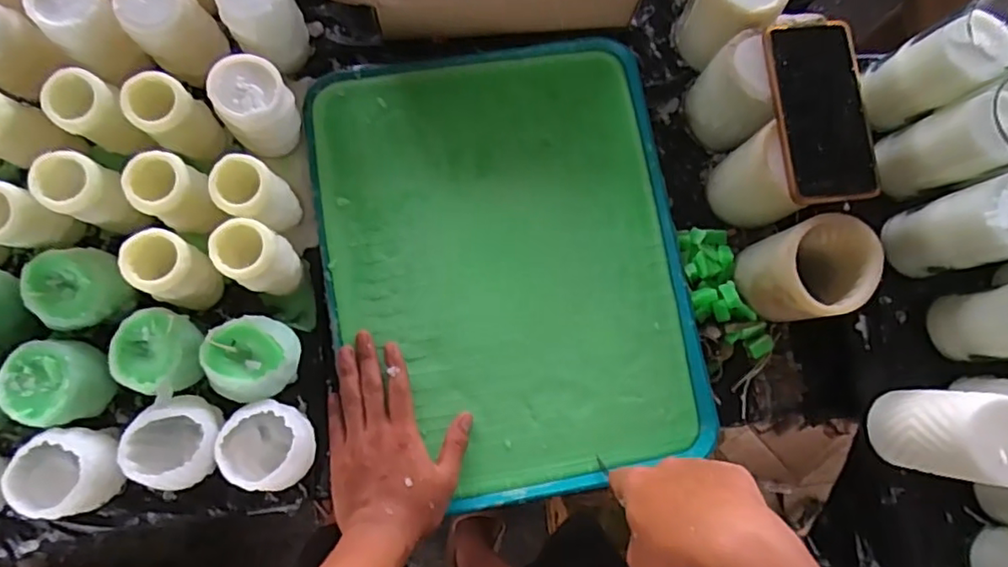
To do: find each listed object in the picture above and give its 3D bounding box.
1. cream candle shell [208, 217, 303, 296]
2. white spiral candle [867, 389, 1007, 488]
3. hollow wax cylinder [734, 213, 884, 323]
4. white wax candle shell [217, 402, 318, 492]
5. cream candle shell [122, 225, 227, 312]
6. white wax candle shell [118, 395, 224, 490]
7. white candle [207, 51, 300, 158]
[{"bbox_3d":[-0.215,-0.022,0.521,0.055,0.078,0.050,1,82,-4],"label":"cream candle shell"},{"bbox_3d":[0.372,0.125,0.493,0.066,0.096,0.067,4,82,-3],"label":"white spiral candle"},{"bbox_3d":[0.274,-0.011,0.537,0.080,0.090,0.080,-17,84,-6],"label":"hollow wax cylinder"},{"bbox_3d":[-0.205,0.141,0.523,0.071,0.064,0.071,1,82,-4],"label":"white wax candle shell"},{"bbox_3d":[-0.287,-0.012,0.519,0.058,0.085,0.054,32,81,1],"label":"cream candle shell"},{"bbox_3d":[-0.280,0.139,0.519,0.075,0.069,0.071,1,82,-4],"label":"white wax candle shell"},{"bbox_3d":[-0.222,-0.158,0.536,0.060,0.087,0.059,1,82,-4],"label":"white candle"}]

